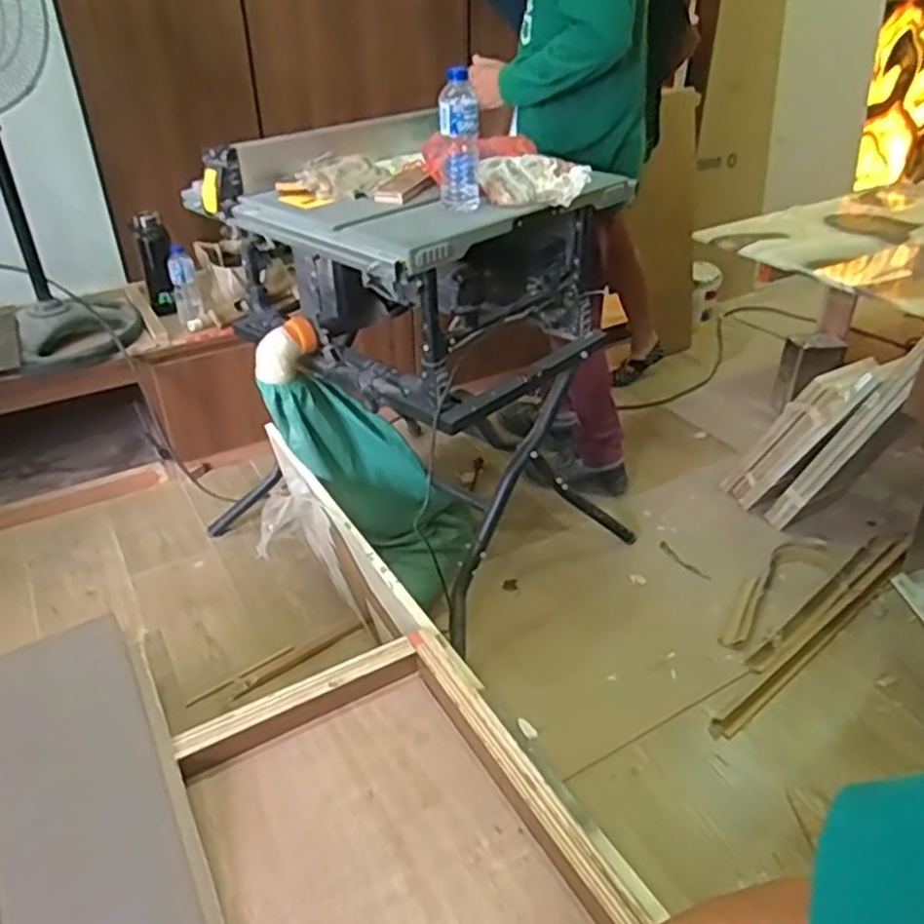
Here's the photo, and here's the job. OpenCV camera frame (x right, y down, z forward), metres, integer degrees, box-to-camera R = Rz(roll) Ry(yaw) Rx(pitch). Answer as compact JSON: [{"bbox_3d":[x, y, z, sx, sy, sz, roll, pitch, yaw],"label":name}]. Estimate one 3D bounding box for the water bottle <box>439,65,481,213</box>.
[{"bbox_3d":[-0.003,-0.496,1.157,0.060,0.202,0.054,1,34,2],"label":"water bottle"}]

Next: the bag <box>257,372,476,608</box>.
[{"bbox_3d":[-0.174,0.028,1.551,0.180,0.574,0.188,-30,31,14],"label":"bag"}]

